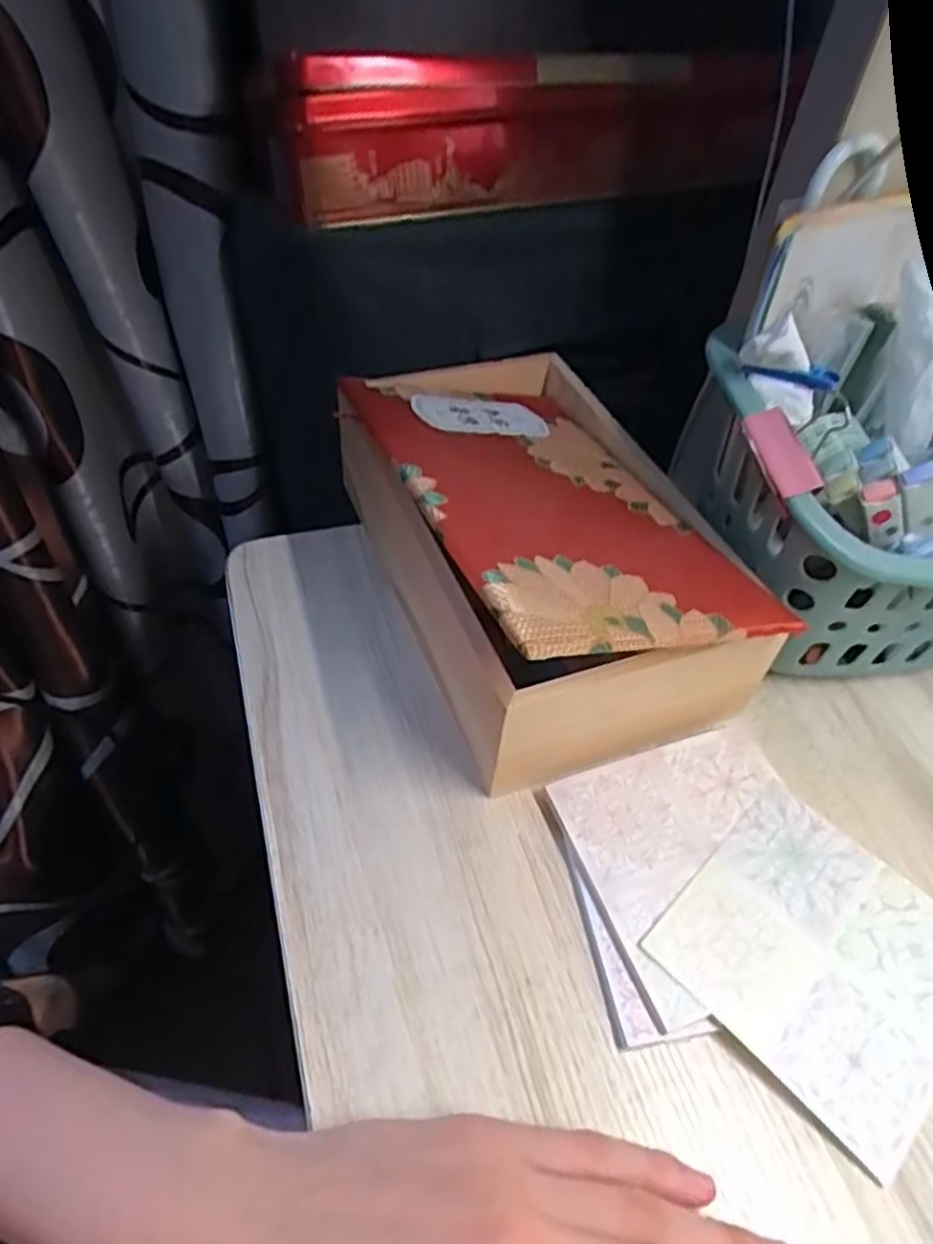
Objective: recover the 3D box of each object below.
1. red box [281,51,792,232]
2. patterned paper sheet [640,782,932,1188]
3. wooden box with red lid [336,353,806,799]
[{"bbox_3d":[0.042,-0.284,0.433,0.283,0.069,0.056,-12,50,-15],"label":"red box"},{"bbox_3d":[0.132,0.122,0.277,0.098,0.004,0.097,-35,63,-30],"label":"patterned paper sheet"},{"bbox_3d":[0.033,-0.049,0.363,0.133,0.103,0.226,-14,51,-16],"label":"wooden box with red lid"}]

